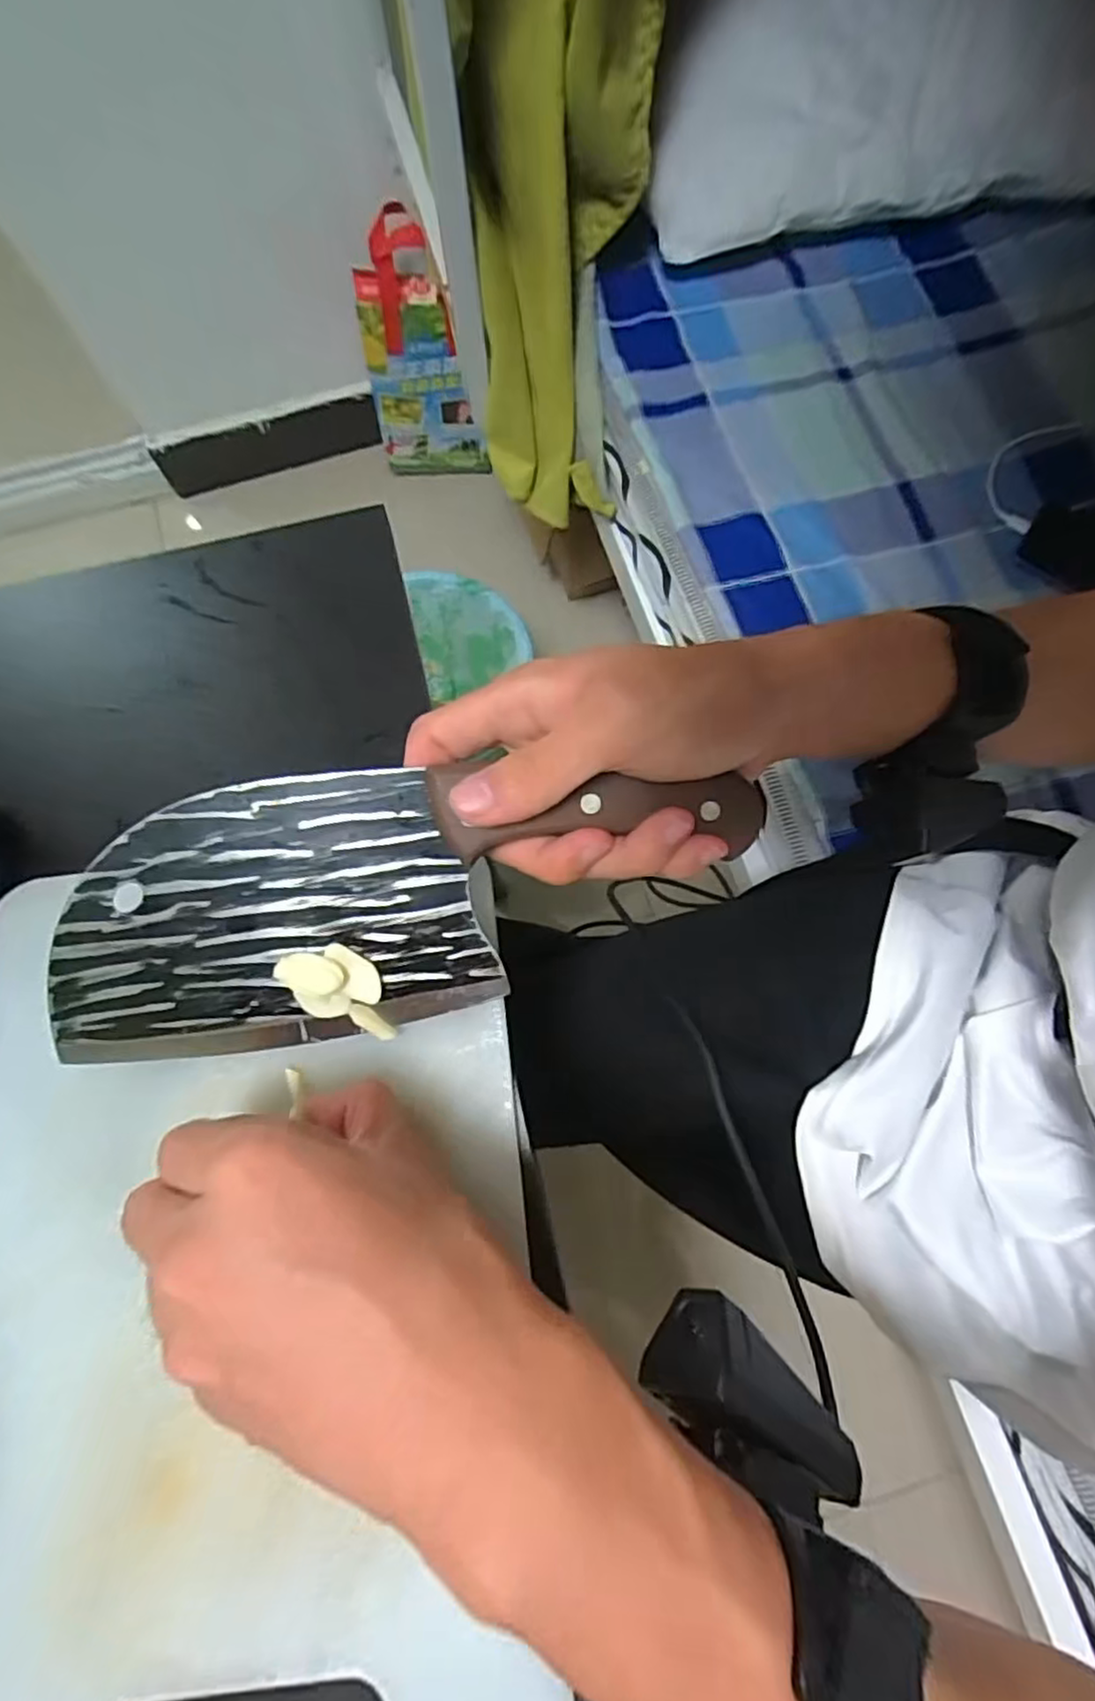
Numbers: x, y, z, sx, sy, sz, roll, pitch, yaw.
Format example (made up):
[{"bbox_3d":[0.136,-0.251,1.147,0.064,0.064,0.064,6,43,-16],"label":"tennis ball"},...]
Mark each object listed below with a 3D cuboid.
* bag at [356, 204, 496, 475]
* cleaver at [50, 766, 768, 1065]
[{"bbox_3d":[-0.202,-0.767,1.090,0.167,0.394,0.069,6,75,3],"label":"bag"},{"bbox_3d":[-0.051,0.013,0.238,0.244,0.023,0.092,-16,102,-2],"label":"cleaver"}]

